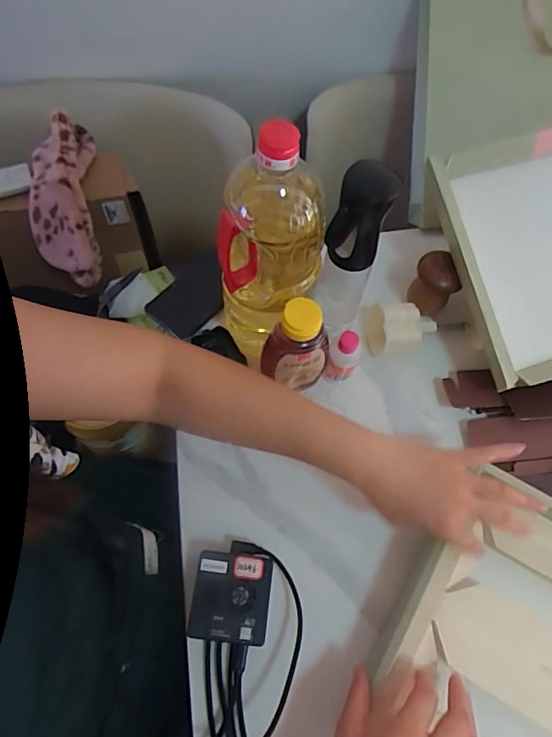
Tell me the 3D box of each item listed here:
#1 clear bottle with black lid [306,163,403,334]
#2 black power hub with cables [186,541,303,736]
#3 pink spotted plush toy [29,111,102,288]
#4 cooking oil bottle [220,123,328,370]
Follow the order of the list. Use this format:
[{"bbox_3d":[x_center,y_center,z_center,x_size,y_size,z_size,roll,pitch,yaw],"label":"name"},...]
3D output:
[{"bbox_3d":[0.079,-0.115,0.529,0.058,0.235,0.059,19,66,6],"label":"clear bottle with black lid"},{"bbox_3d":[-0.034,0.292,0.439,0.105,0.058,0.237,6,66,0],"label":"black power hub with cables"},{"bbox_3d":[-0.298,-0.234,0.668,0.081,0.089,0.222,0,100,-3],"label":"pink spotted plush toy"},{"bbox_3d":[-0.007,-0.116,0.499,0.103,0.273,0.102,1,66,-2],"label":"cooking oil bottle"}]

